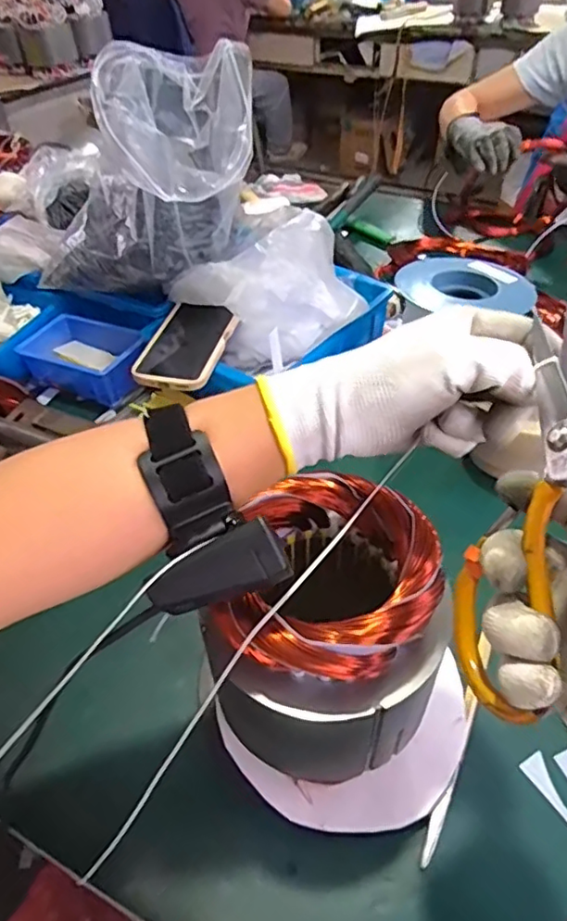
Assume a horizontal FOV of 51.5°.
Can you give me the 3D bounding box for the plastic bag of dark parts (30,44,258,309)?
[{"bbox_3d":[-0.163,-0.301,0.660,0.252,0.243,0.176,-15,46,-12],"label":"plastic bag of dark parts"}]

